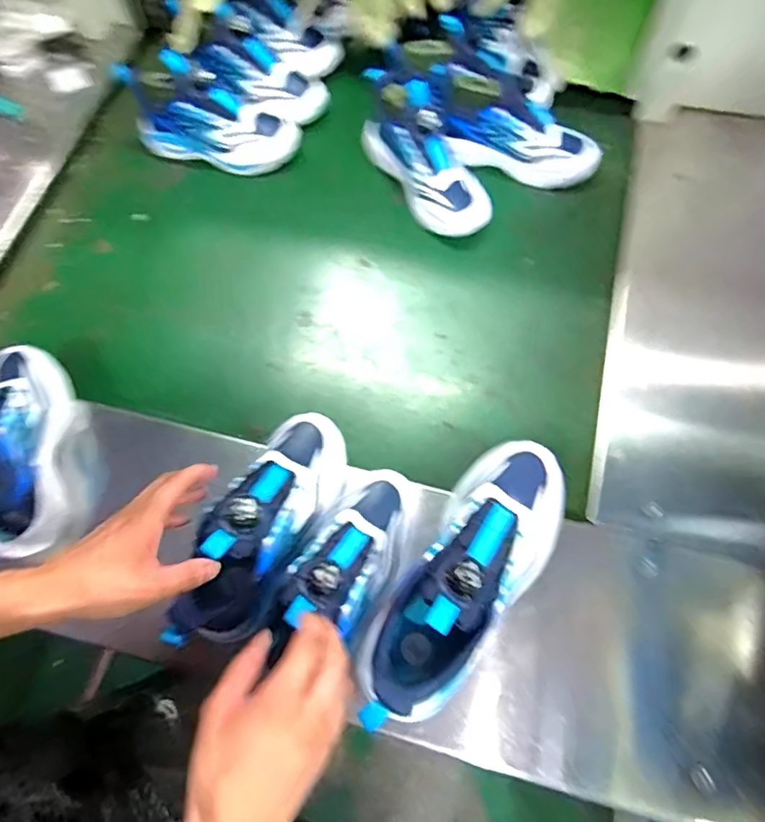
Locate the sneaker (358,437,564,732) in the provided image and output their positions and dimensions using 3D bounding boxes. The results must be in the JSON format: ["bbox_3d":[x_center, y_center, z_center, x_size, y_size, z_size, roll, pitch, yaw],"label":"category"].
[{"bbox_3d":[0.080,0.138,0.484,0.097,0.105,0.279,32,72,14],"label":"sneaker"}]

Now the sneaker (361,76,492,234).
[{"bbox_3d":[0.057,-0.346,0.730,0.092,0.133,0.220,-25,69,-8],"label":"sneaker"}]

